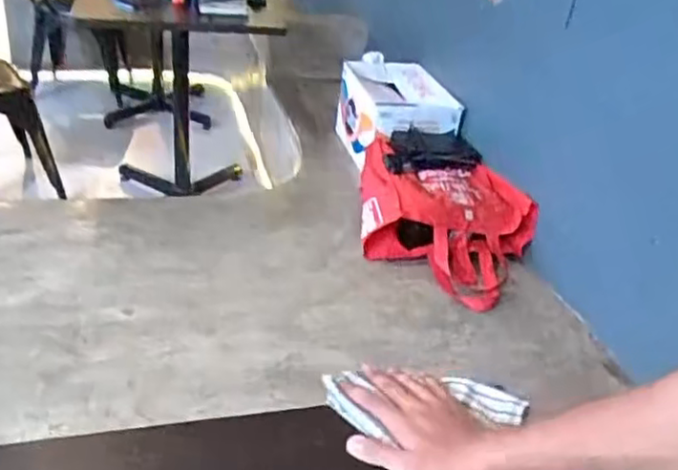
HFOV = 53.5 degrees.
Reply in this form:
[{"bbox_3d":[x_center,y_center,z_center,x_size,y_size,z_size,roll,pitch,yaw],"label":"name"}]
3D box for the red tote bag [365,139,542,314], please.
[{"bbox_3d":[0.255,-0.049,1.647,0.392,0.138,0.509,7,31,-1],"label":"red tote bag"}]

